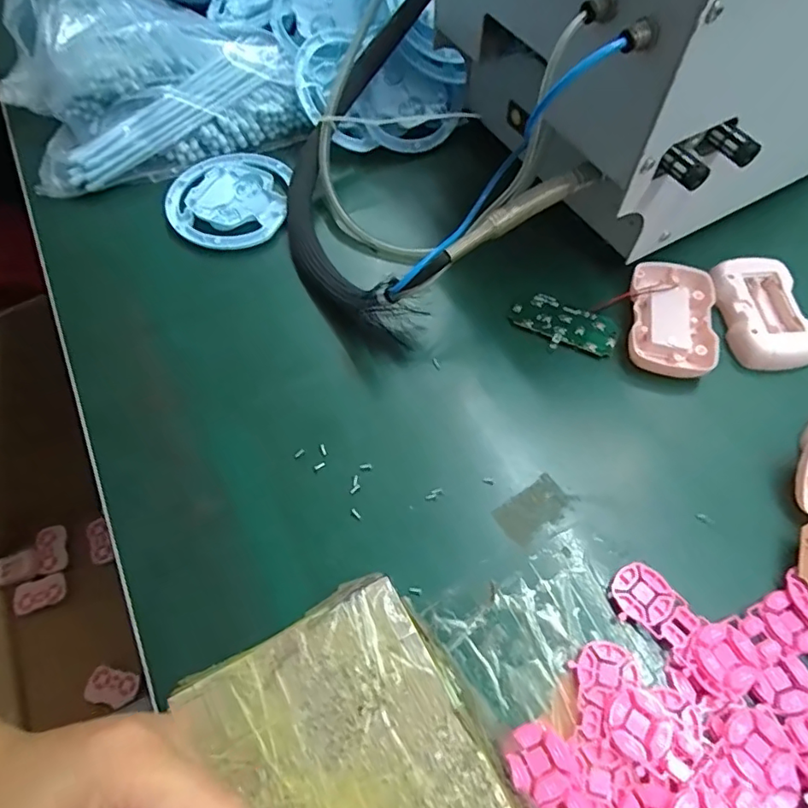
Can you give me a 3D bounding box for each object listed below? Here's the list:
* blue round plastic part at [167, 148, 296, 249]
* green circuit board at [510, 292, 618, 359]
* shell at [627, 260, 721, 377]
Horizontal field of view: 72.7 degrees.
[{"bbox_3d":[-0.141,-0.171,0.448,0.091,0.012,0.113,-3,61,-1],"label":"blue round plastic part"},{"bbox_3d":[0.113,-0.056,0.387,0.072,0.006,0.041,25,65,14],"label":"green circuit board"},{"bbox_3d":[0.185,-0.059,0.383,0.055,0.016,0.089,10,62,6],"label":"shell"}]

